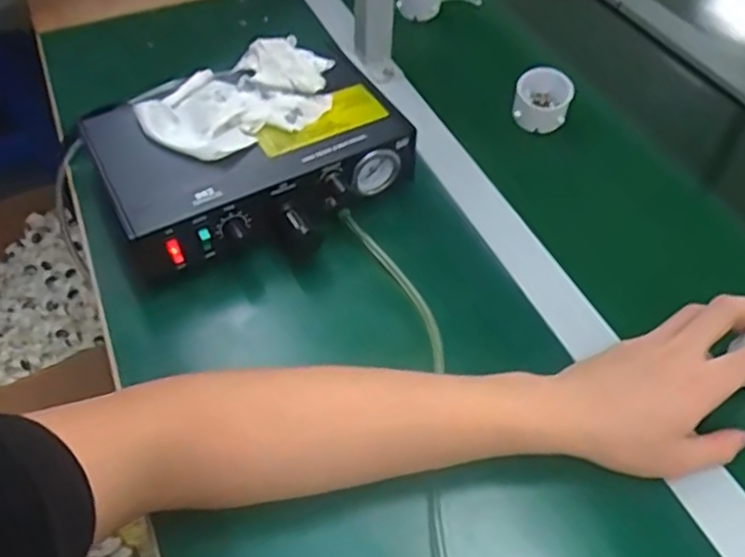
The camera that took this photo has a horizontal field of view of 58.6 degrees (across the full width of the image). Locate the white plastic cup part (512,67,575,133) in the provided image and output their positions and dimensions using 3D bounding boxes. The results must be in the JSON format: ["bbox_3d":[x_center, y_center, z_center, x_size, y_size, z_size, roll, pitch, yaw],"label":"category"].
[{"bbox_3d":[0.167,-0.175,0.650,0.054,0.043,0.051,14,52,10],"label":"white plastic cup part"}]

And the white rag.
[{"bbox_3d":[-0.112,-0.159,0.567,0.169,0.023,0.112,-37,60,-27],"label":"white rag"}]

